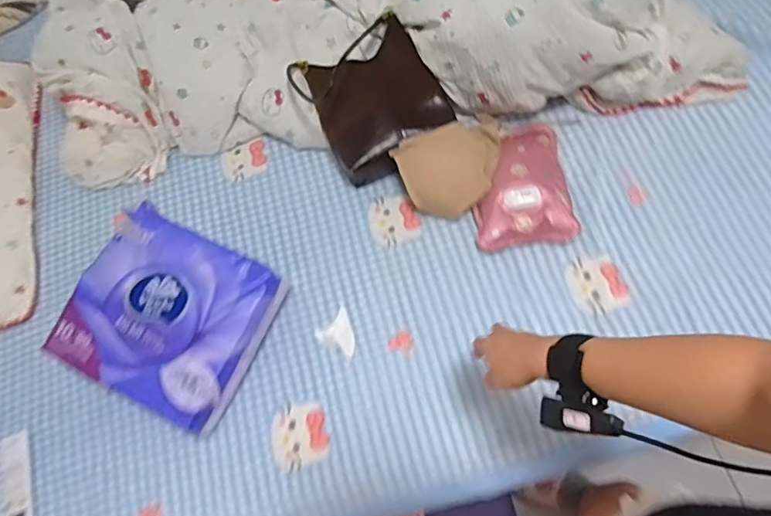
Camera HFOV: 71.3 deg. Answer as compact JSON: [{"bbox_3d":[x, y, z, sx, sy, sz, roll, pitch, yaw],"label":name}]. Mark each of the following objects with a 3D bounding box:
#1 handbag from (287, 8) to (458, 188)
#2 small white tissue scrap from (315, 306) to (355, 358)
[{"bbox_3d":[-0.028,-0.313,1.013,0.227,0.142,0.261,-33,73,-14],"label":"handbag"},{"bbox_3d":[-0.074,0.131,0.916,0.066,0.008,0.074,-39,75,-16],"label":"small white tissue scrap"}]

